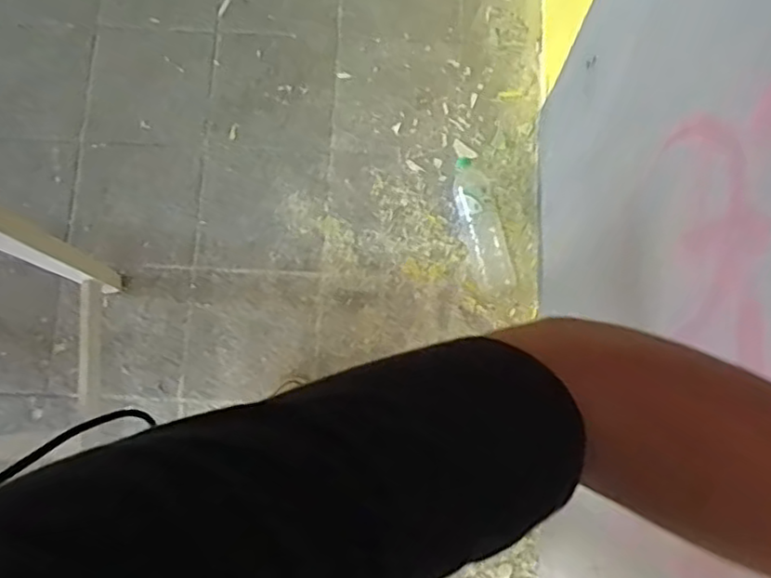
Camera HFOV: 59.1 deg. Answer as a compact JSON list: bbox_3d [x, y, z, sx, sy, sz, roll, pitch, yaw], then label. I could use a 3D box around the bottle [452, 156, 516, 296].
[{"bbox_3d":[0.215,-0.158,1.564,0.093,0.072,0.322,-15,80,-2],"label":"bottle"}]

